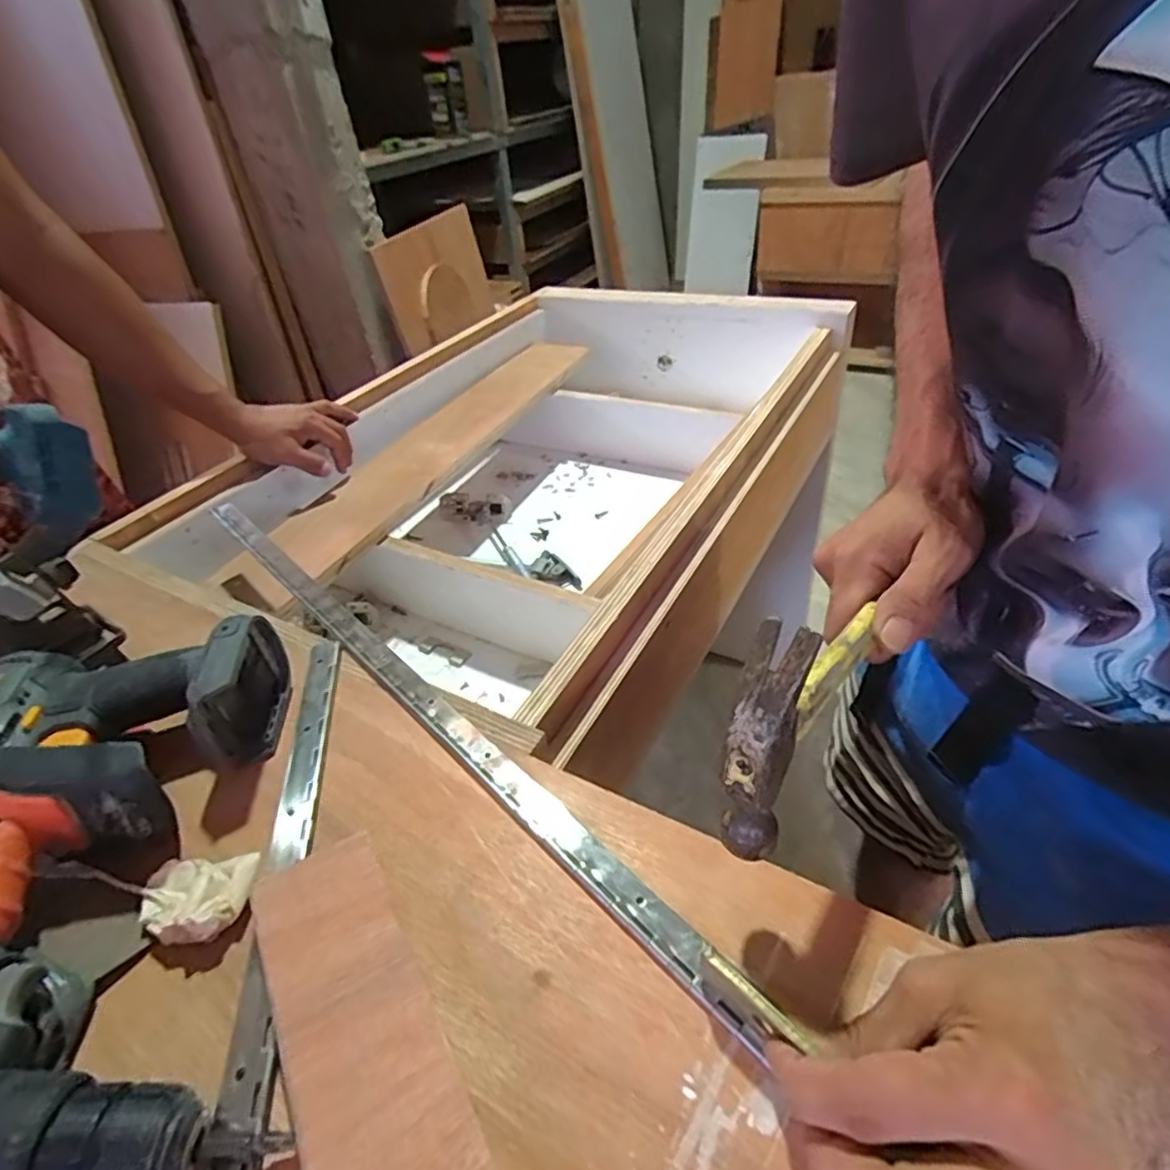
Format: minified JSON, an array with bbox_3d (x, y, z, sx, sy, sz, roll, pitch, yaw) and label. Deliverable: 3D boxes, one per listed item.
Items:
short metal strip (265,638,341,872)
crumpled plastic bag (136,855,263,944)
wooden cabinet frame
[{"bbox_3d":[-0.181,0.097,0.423,0.023,0.007,0.178,-10,39,-6],"label":"short metal strip"},{"bbox_3d":[-0.207,0.165,0.338,0.057,0.018,0.045,-4,39,2],"label":"crumpled plastic bag"},{"bbox_3d":[-0.029,-0.171,0.883,0.561,0.200,0.891,15,45,26],"label":"wooden cabinet frame"}]

